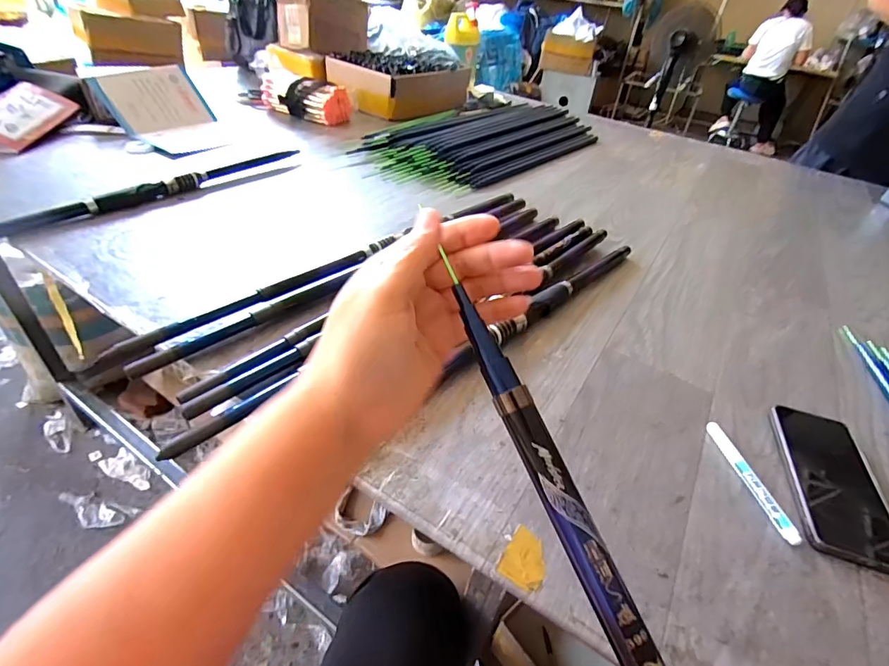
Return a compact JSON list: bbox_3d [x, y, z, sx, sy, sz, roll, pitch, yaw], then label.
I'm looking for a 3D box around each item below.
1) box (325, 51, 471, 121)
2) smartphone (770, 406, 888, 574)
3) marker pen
[{"bbox_3d":[-0.126,-0.756,1.323,0.252,0.115,0.368,33,46,28],"label":"box"},{"bbox_3d":[0.365,0.136,0.418,0.083,0.016,0.164,14,39,10],"label":"smartphone"},{"bbox_3d":[0.279,0.131,0.409,0.012,0.012,0.120,-1,39,-9],"label":"marker pen"}]

